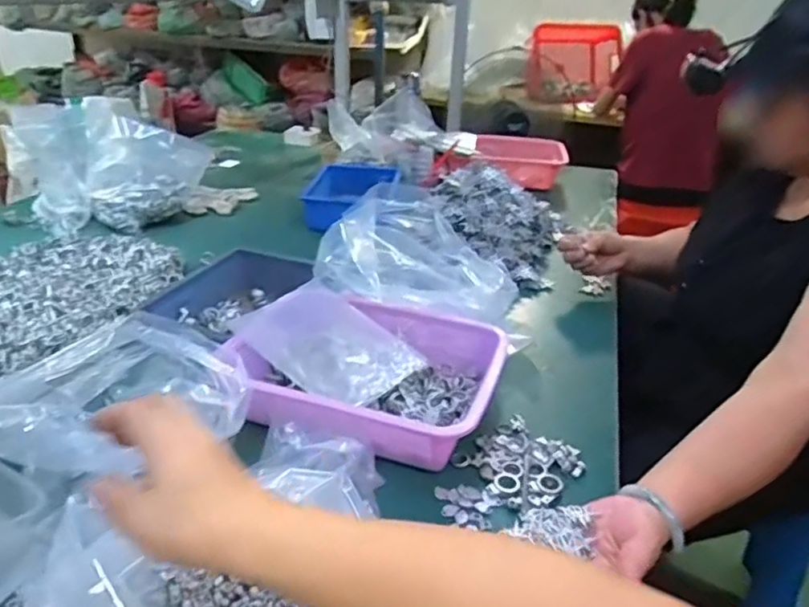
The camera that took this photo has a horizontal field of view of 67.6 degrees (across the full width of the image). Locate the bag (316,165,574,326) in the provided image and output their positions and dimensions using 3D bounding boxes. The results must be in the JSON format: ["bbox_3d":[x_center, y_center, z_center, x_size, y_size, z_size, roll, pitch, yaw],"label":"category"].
[{"bbox_3d":[0.097,-0.102,0.981,0.264,0.136,0.543,17,31,26],"label":"bag"}]

